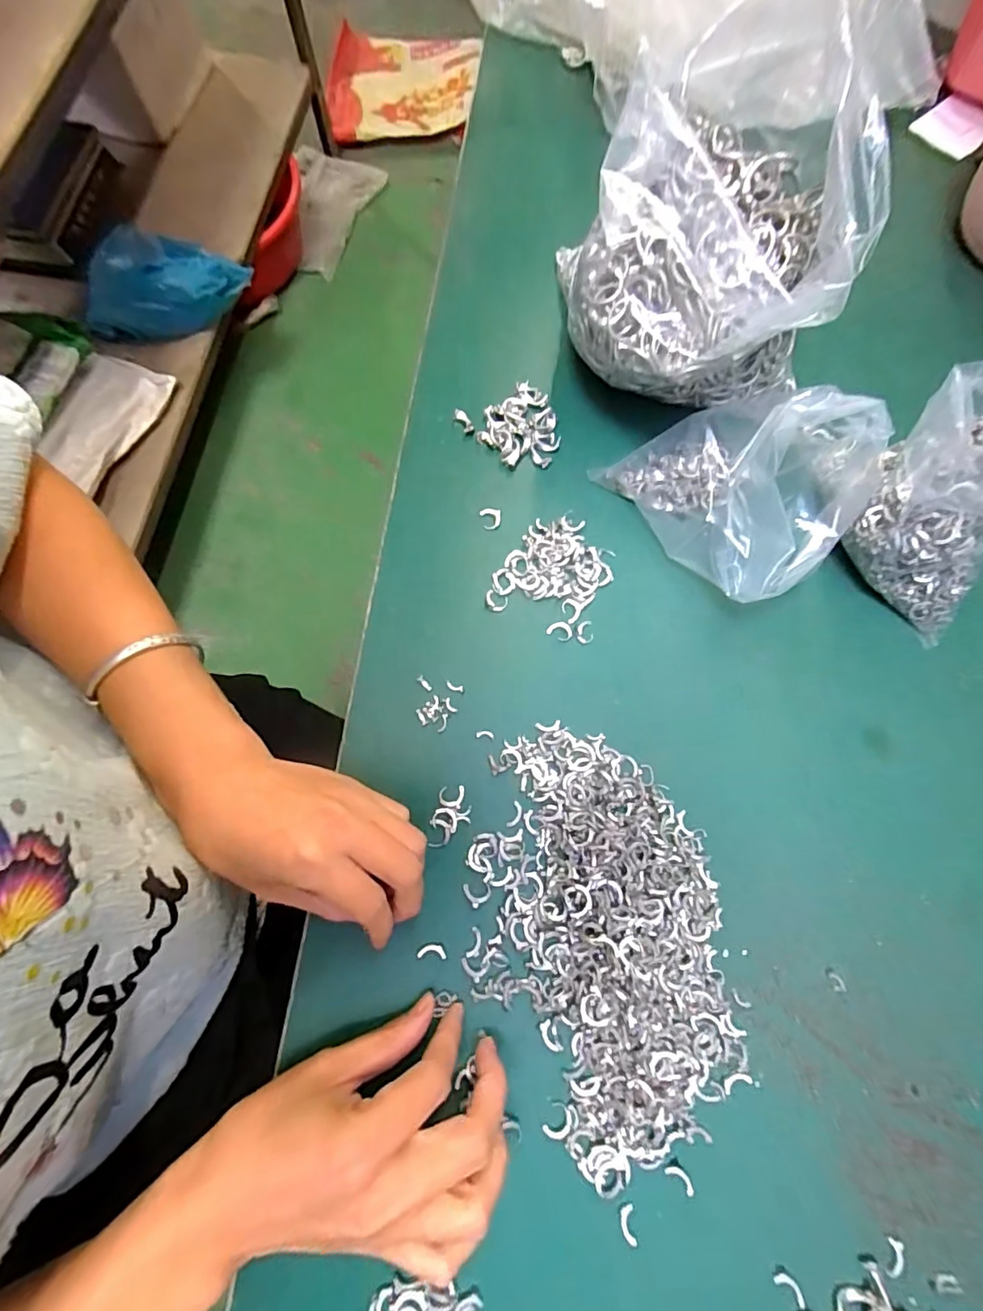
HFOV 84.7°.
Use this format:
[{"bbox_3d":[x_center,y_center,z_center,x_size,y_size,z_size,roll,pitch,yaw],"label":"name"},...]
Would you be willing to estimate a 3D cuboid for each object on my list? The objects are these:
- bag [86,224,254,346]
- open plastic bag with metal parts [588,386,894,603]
[{"bbox_3d":[-0.599,-0.672,0.993,0.299,0.118,0.134,-9,75,-3],"label":"bag"},{"bbox_3d":[0.148,-0.105,0.304,0.100,0.101,0.127,-31,78,-10],"label":"open plastic bag with metal parts"}]

